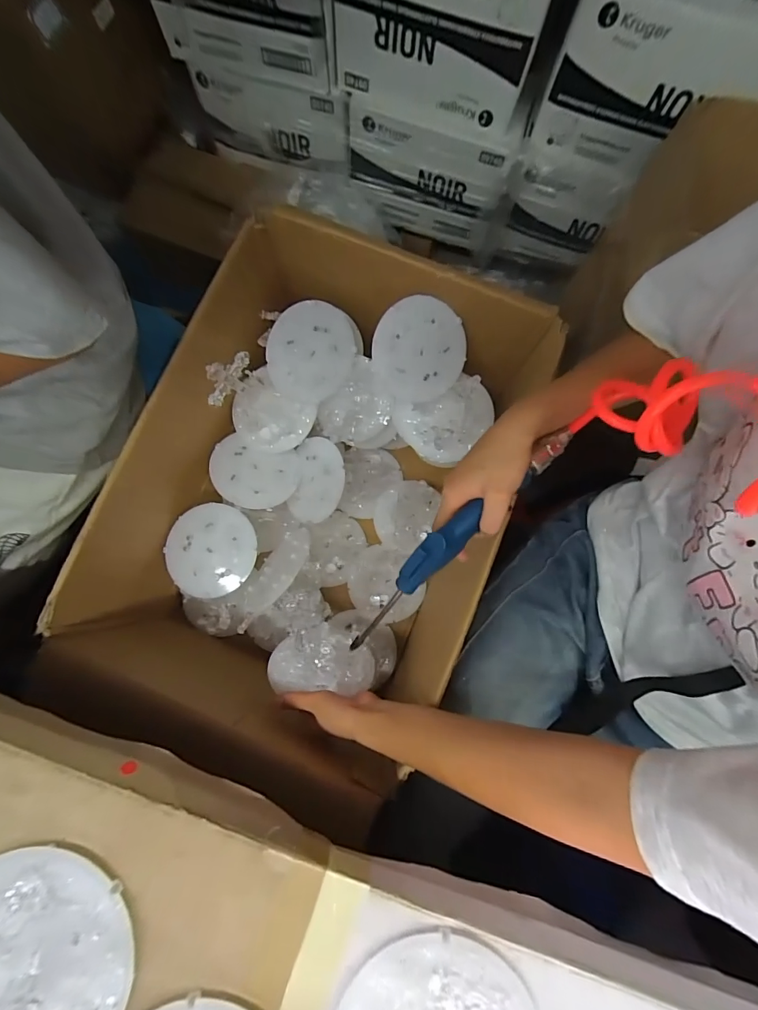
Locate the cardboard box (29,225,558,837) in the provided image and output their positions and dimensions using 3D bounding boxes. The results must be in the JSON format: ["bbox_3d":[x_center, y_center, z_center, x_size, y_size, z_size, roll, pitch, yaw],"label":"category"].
[{"bbox_3d":[-0.082,-0.008,0.573,0.387,0.313,0.579,26,79,4],"label":"cardboard box"}]

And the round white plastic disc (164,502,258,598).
[{"bbox_3d":[-0.238,0.063,0.585,0.126,0.018,0.125,0,79,-2],"label":"round white plastic disc"}]

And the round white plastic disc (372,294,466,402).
[{"bbox_3d":[0.055,-0.205,0.552,0.126,0.012,0.127,-6,114,-11],"label":"round white plastic disc"}]

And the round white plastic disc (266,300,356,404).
[{"bbox_3d":[-0.089,-0.200,0.554,0.120,0.124,0.016,-4,36,-31],"label":"round white plastic disc"}]

